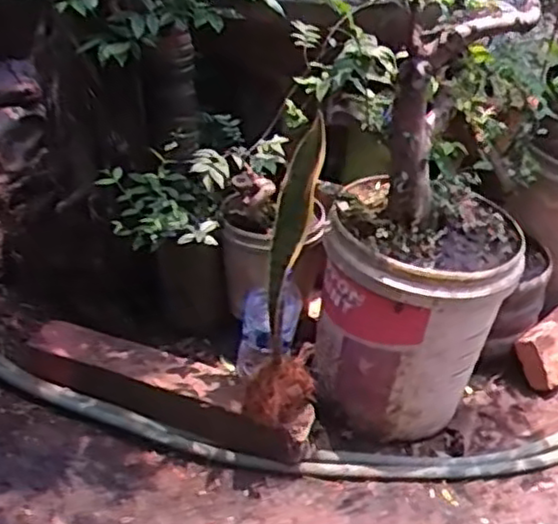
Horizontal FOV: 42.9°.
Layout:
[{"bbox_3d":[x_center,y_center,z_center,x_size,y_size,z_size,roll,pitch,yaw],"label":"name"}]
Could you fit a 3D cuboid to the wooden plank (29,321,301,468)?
[{"bbox_3d":[-0.202,0.221,1.211,0.519,0.104,0.104,15,34,17],"label":"wooden plank"}]

